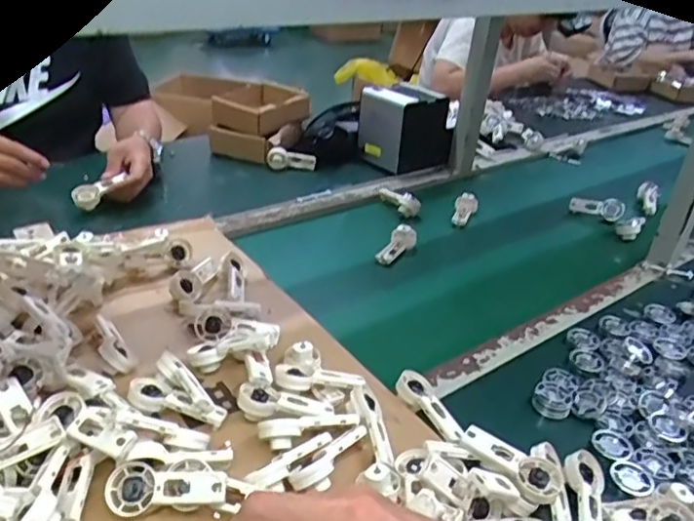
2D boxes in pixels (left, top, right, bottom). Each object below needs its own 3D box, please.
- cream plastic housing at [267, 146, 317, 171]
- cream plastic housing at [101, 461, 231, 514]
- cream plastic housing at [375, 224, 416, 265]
[{"bbox_3d":[-0.106,-0.188,1.162,0.092,0.050,0.022,8,31,3],"label":"cream plastic housing"},{"bbox_3d":[-0.145,0.185,0.489,0.095,0.018,0.038,0,66,5],"label":"cream plastic housing"},{"bbox_3d":[0.074,-0.024,0.958,0.034,0.038,0.080,30,57,30],"label":"cream plastic housing"}]

